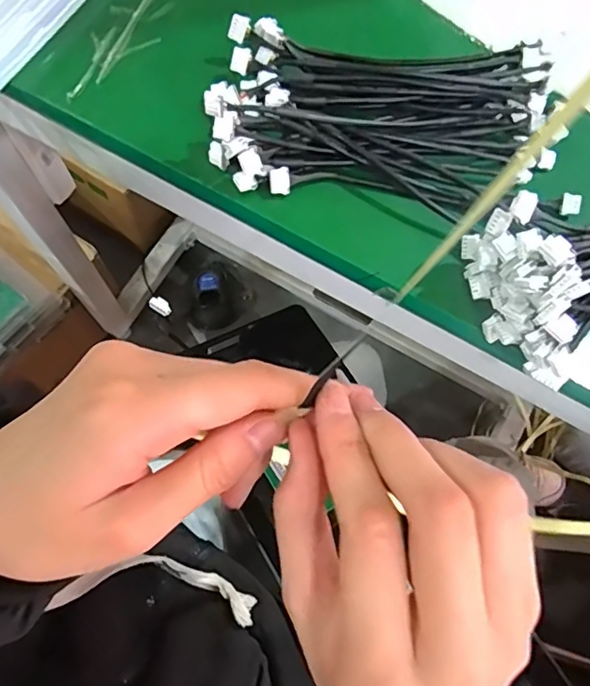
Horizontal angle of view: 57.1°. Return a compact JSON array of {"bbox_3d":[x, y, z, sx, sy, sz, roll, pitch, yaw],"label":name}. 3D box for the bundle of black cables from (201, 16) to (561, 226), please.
[{"bbox_3d":[0.059,-0.146,0.342,0.220,0.031,0.119,5,72,-3],"label":"bundle of black cables"}]

